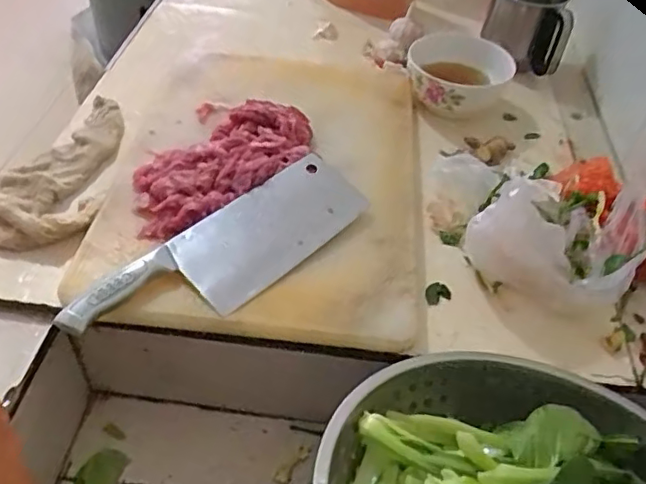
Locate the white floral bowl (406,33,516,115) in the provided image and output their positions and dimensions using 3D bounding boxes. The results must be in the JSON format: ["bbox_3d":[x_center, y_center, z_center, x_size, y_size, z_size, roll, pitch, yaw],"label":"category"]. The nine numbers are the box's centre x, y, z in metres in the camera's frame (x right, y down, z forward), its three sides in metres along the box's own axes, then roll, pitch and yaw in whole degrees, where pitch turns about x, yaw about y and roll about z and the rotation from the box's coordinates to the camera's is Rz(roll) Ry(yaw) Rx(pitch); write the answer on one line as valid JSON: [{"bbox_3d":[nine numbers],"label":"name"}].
[{"bbox_3d":[0.179,-0.218,0.786,0.131,0.069,0.133,8,46,1],"label":"white floral bowl"}]

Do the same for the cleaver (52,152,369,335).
[{"bbox_3d":[-0.080,0.006,0.529,0.088,0.018,0.285,37,53,26],"label":"cleaver"}]

